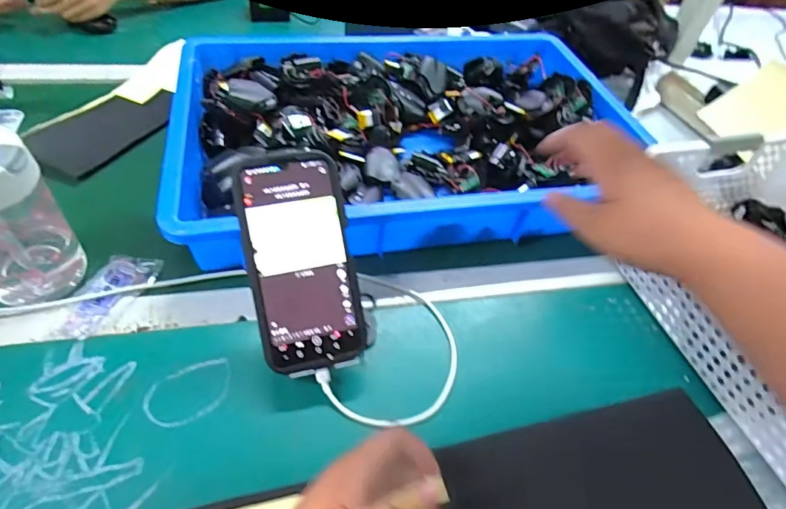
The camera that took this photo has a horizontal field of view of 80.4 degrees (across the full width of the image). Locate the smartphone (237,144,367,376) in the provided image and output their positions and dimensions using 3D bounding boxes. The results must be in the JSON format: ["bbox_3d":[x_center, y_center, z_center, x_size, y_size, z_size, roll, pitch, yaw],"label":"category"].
[{"bbox_3d":[-0.074,0.005,0.378,0.081,0.009,0.174,-11,92,-15],"label":"smartphone"}]

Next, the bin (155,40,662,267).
[{"bbox_3d":[0.015,-0.171,0.610,0.544,0.077,0.393,-6,50,-13],"label":"bin"}]

